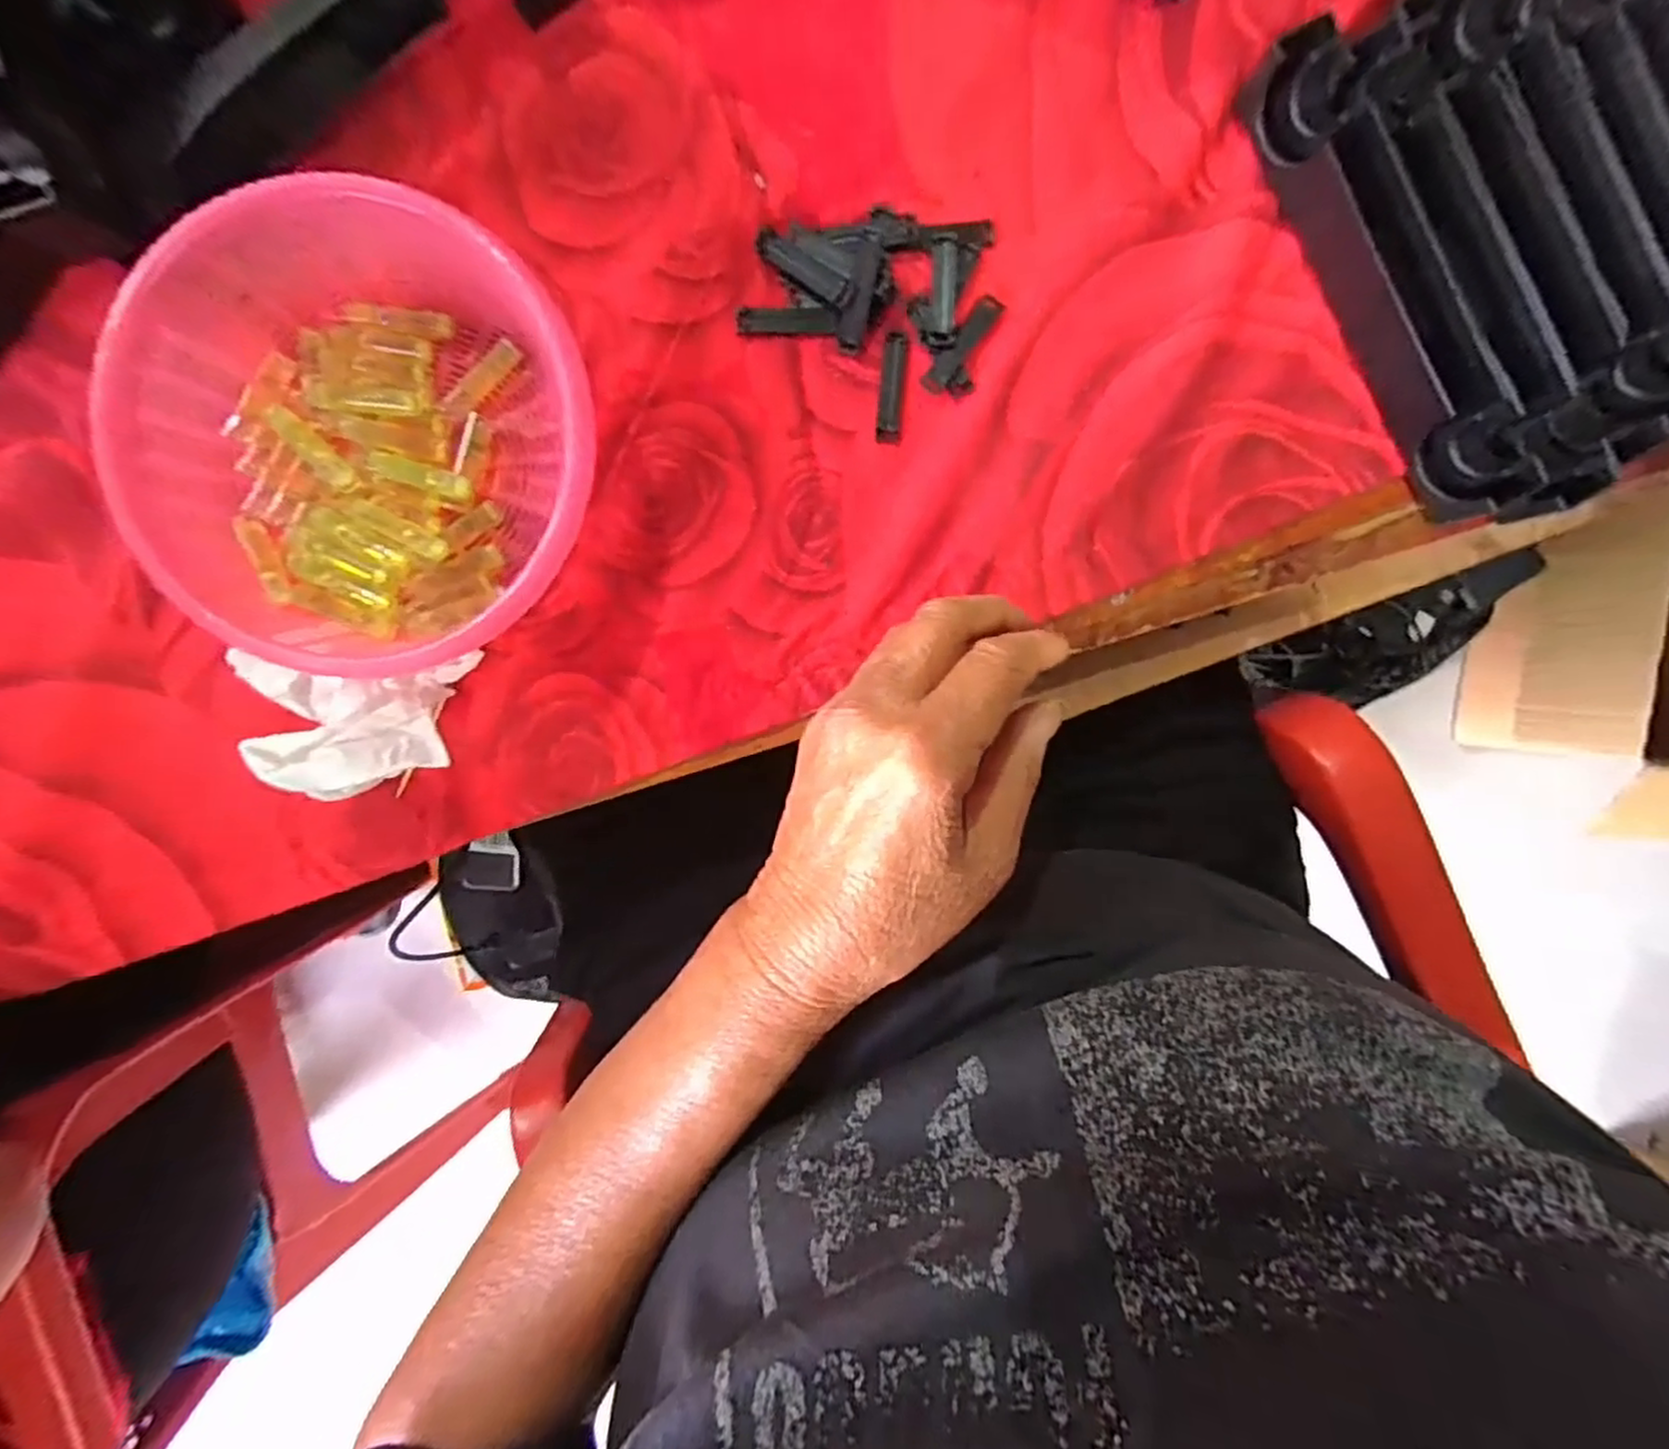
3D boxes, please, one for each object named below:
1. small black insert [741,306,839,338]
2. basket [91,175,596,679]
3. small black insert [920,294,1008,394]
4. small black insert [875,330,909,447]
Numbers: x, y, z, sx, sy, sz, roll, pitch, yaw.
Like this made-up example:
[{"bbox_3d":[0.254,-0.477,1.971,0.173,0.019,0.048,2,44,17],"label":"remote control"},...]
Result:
[{"bbox_3d":[-0.019,-0.170,0.299,0.042,0.006,0.011,-1,95,-1],"label":"small black insert"},{"bbox_3d":[-0.178,-0.109,0.275,0.173,0.047,0.167,25,94,-3],"label":"basket"},{"bbox_3d":[0.054,-0.160,0.297,0.011,0.004,0.044,39,93,-4],"label":"small black insert"},{"bbox_3d":[0.025,-0.143,0.301,0.011,0.004,0.046,5,95,-2],"label":"small black insert"}]

